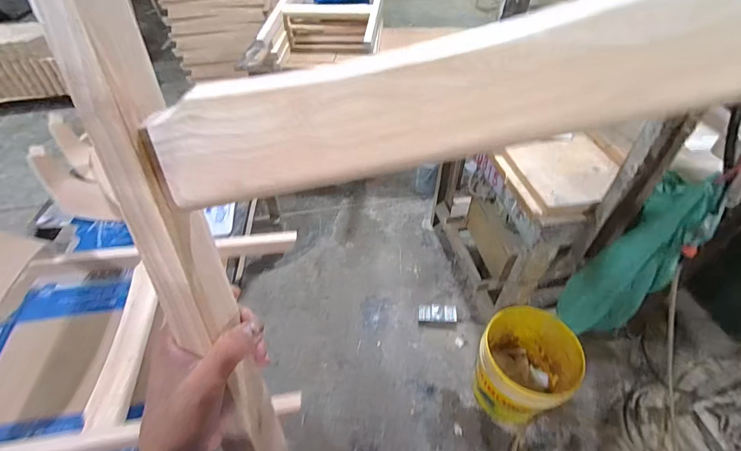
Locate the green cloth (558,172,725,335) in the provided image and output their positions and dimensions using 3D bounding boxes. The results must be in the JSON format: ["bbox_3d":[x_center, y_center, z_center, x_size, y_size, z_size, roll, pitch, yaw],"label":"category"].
[{"bbox_3d":[0.806,0.112,1.109,0.184,0.671,0.177,-20,49,-18],"label":"green cloth"}]

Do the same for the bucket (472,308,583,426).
[{"bbox_3d":[0.584,0.525,1.378,0.346,0.306,0.329,-35,55,-28],"label":"bucket"}]

